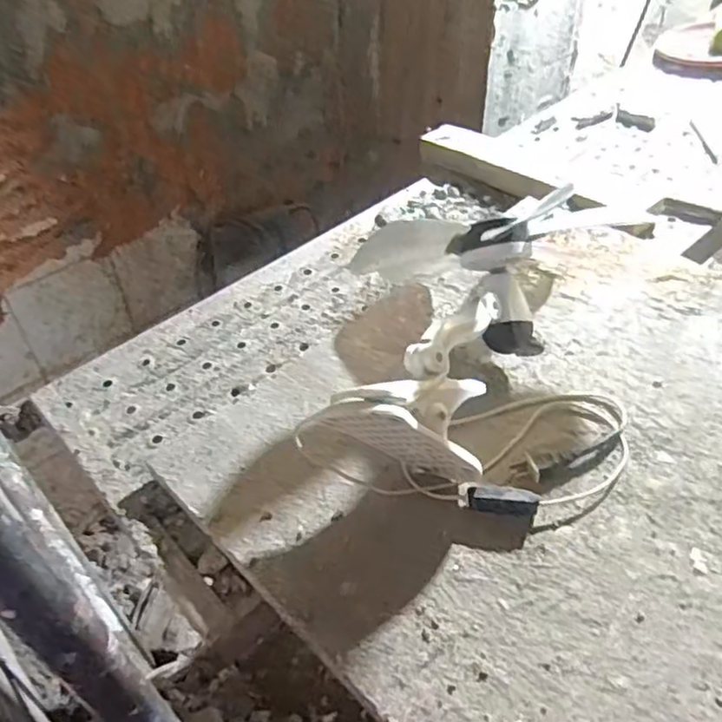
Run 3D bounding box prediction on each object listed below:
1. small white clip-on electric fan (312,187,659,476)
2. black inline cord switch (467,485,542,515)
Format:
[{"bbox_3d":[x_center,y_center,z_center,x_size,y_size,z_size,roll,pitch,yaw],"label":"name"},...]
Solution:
[{"bbox_3d":[0.070,-0.016,0.621,0.172,0.156,0.278,28,51,28],"label":"small white clip-on electric fan"},{"bbox_3d":[0.122,0.119,0.572,0.059,0.023,0.016,3,45,11],"label":"black inline cord switch"}]

